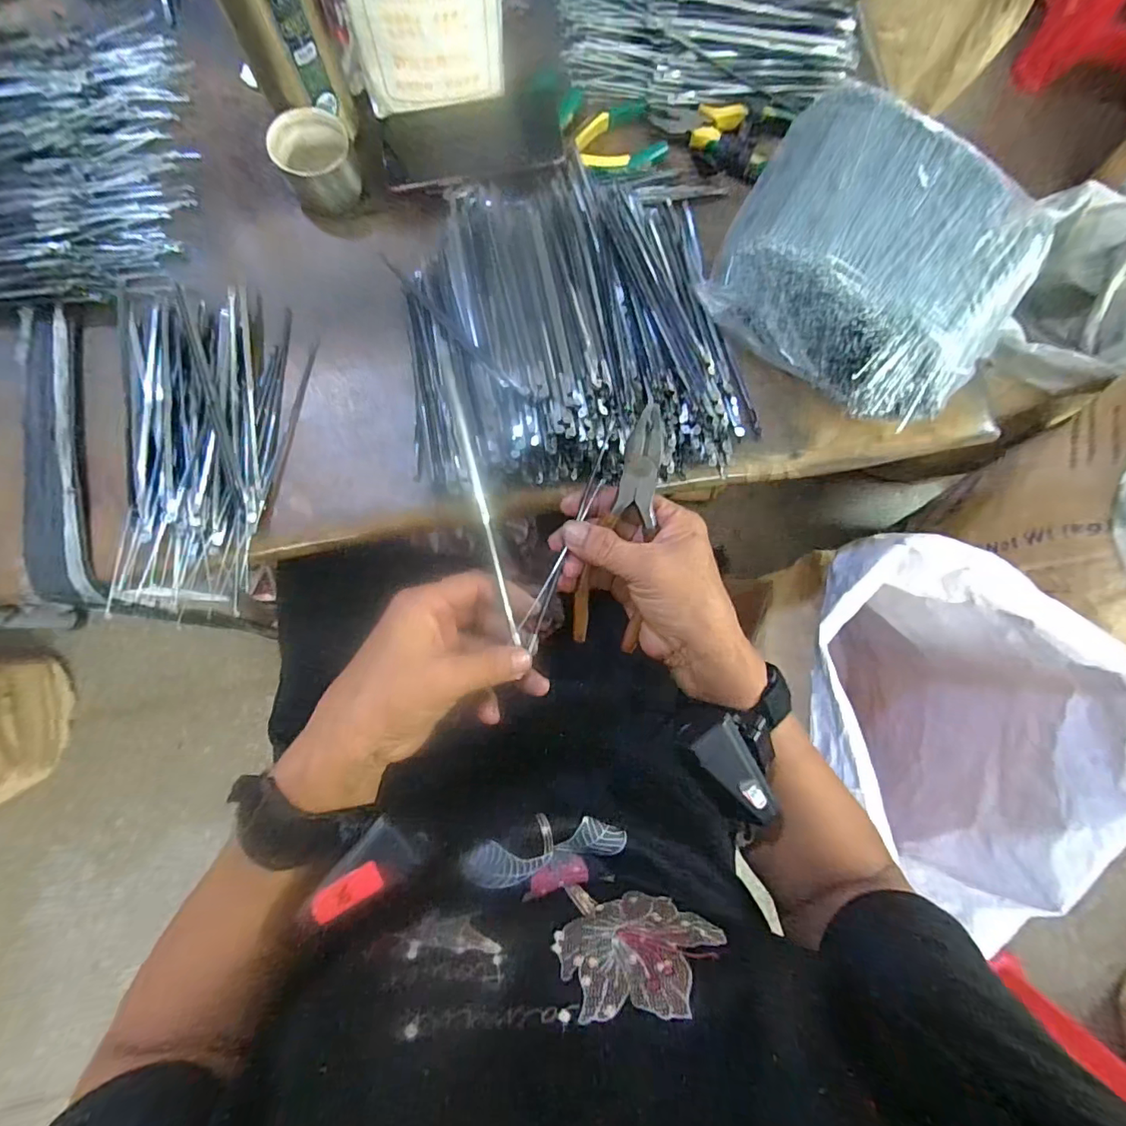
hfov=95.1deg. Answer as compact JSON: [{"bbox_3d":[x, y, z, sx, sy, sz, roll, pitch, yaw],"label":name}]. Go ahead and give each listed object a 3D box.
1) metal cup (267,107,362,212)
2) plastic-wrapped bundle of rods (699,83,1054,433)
[{"bbox_3d":[-0.204,-0.331,0.431,0.063,0.048,0.055,-17,83,-6],"label":"metal cup"},{"bbox_3d":[0.238,-0.233,0.406,0.223,0.063,0.208,39,81,3],"label":"plastic-wrapped bundle of rods"}]

